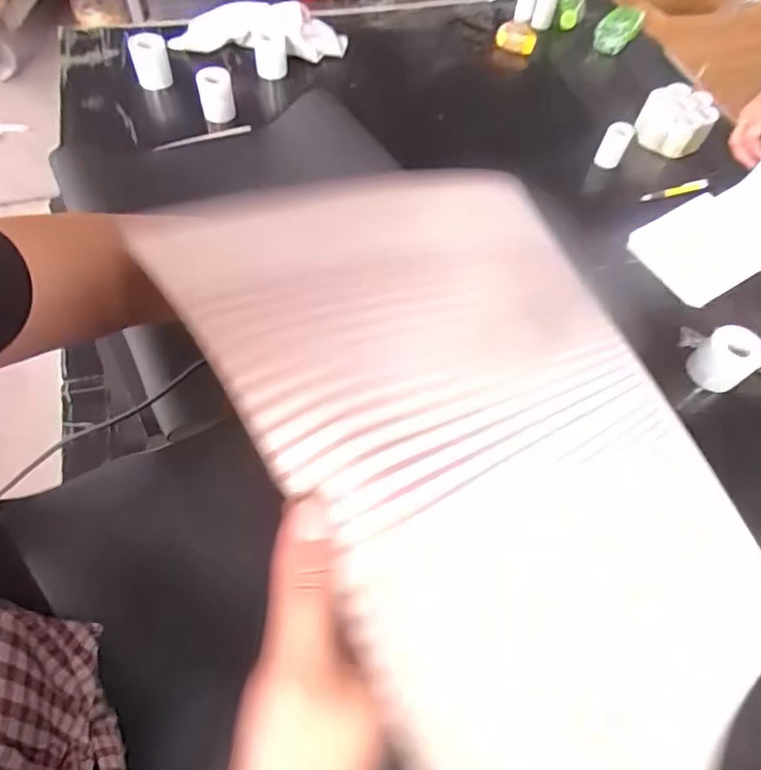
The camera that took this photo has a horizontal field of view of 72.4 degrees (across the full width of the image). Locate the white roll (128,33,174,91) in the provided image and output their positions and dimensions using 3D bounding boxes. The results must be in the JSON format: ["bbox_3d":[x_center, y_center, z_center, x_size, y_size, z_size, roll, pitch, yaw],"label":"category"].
[{"bbox_3d":[-0.408,-0.573,0.926,0.061,0.071,0.059,1,62,-3],"label":"white roll"}]

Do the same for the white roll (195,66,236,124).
[{"bbox_3d":[-0.280,-0.494,0.886,0.056,0.070,0.046,-13,63,-10],"label":"white roll"}]

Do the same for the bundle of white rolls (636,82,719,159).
[{"bbox_3d":[0.530,-0.476,0.936,0.123,0.088,0.107,32,65,13],"label":"bundle of white rolls"}]

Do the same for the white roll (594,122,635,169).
[{"bbox_3d":[0.404,-0.412,0.903,0.044,0.077,0.032,27,64,11],"label":"white roll"}]

